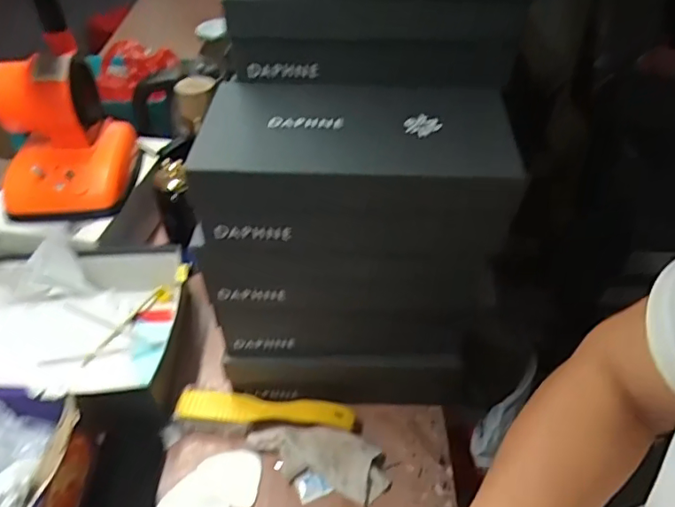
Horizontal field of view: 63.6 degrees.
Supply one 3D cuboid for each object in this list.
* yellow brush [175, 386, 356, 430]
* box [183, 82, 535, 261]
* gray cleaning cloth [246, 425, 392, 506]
[{"bbox_3d":[-0.093,0.207,0.704,0.230,0.034,0.044,5,43,5],"label":"yellow brush"},{"bbox_3d":[0.020,-0.086,0.554,0.293,0.118,0.165,3,42,2],"label":"box"},{"bbox_3d":[-0.024,0.249,0.674,0.176,0.020,0.070,13,44,14],"label":"gray cleaning cloth"}]

